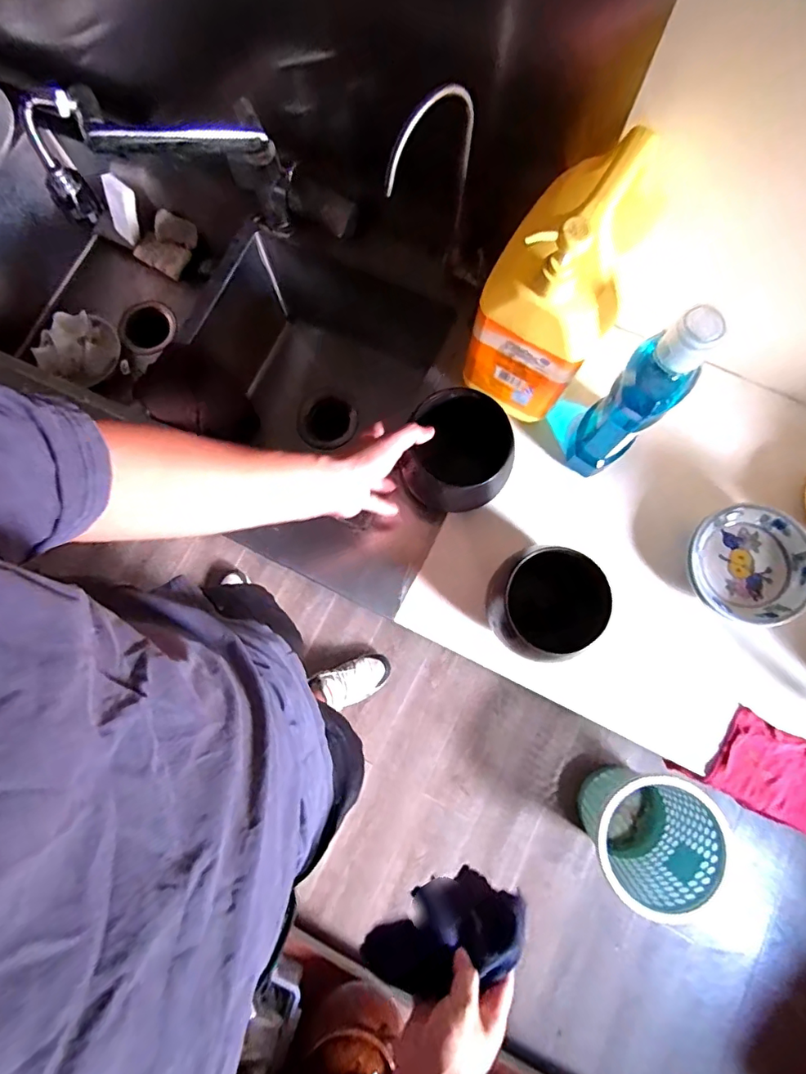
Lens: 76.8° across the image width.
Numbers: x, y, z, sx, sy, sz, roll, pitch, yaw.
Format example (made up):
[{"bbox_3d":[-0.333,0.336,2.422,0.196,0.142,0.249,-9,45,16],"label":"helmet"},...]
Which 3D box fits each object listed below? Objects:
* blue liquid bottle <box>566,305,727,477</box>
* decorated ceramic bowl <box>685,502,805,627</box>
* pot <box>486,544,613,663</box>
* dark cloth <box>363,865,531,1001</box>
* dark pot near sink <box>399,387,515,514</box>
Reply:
[{"bbox_3d":[0.241,-0.139,0.545,0.066,0.243,0.069,0,78,1],"label":"blue liquid bottle"},{"bbox_3d":[0.422,0.034,0.626,0.148,0.035,0.141,0,78,1],"label":"decorated ceramic bowl"},{"bbox_3d":[0.161,0.084,0.618,0.119,0.156,0.119,0,78,1],"label":"pot"},{"bbox_3d":[0.048,0.429,0.572,0.174,0.143,0.061,-11,78,-1],"label":"dark cloth"},{"bbox_3d":[0.074,-0.105,0.643,0.118,0.121,0.141,19,79,5],"label":"dark pot near sink"}]

